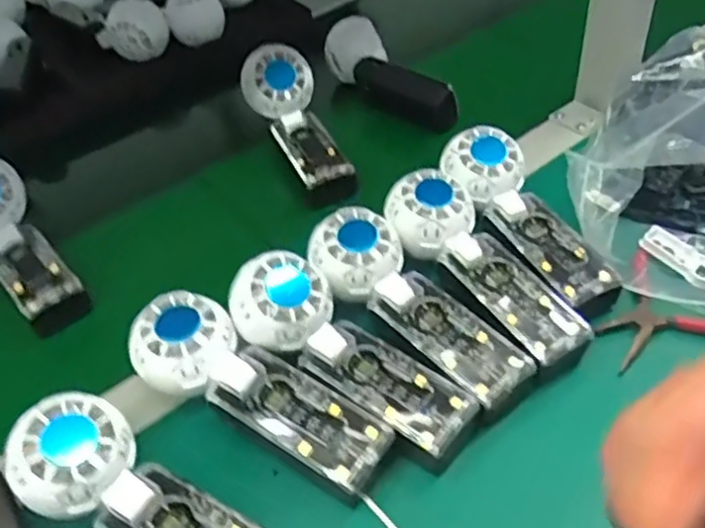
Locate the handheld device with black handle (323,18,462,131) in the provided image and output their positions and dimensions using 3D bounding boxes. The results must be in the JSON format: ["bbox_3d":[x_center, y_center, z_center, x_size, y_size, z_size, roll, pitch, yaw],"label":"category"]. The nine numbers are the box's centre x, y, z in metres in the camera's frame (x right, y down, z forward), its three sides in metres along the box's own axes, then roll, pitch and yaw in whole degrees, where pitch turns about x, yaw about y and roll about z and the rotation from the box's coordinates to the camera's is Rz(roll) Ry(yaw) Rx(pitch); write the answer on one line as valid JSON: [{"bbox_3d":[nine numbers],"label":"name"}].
[{"bbox_3d":[0.034,-0.183,0.651,0.042,0.055,0.154,-31,50,-22],"label":"handheld device with black handle"}]

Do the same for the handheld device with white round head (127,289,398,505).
[{"bbox_3d":[-0.054,0.075,0.401,0.165,0.060,0.060,19,51,24],"label":"handheld device with white round head"}]

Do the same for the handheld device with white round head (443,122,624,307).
[{"bbox_3d":[0.124,-0.036,0.483,0.053,0.053,0.163,-25,48,-17],"label":"handheld device with white round head"}]

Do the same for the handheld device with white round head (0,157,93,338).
[{"bbox_3d":[-0.256,-0.018,0.513,0.060,0.049,0.162,-36,70,-28],"label":"handheld device with white round head"}]

